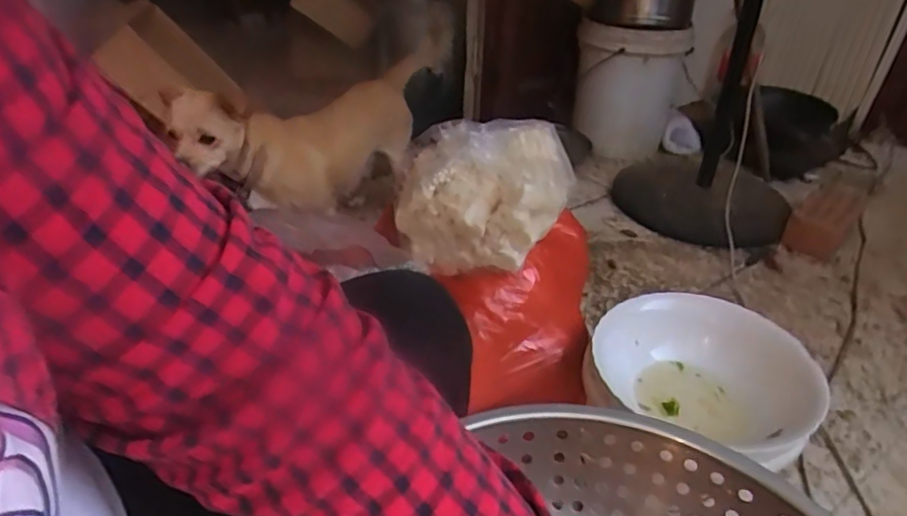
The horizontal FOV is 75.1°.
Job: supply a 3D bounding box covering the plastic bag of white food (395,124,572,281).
[{"bbox_3d":[0.030,-0.086,0.749,0.222,0.141,0.152,8,34,9],"label":"plastic bag of white food"}]

